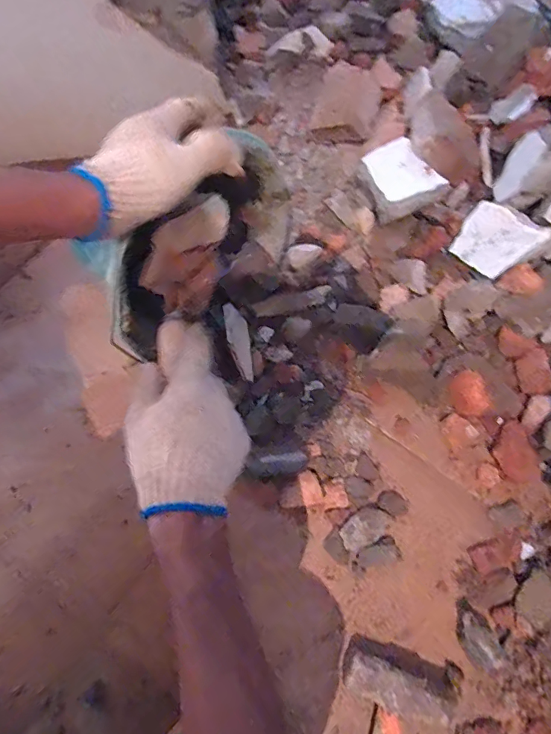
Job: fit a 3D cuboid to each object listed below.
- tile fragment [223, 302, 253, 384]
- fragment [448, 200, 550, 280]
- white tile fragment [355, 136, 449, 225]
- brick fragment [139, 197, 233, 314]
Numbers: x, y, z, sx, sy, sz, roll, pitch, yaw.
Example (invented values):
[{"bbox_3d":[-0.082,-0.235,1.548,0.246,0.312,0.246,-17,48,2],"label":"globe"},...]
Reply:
[{"bbox_3d":[-0.045,-0.029,0.560,0.006,0.039,0.093,-10,84,38],"label":"tile fragment"},{"bbox_3d":[0.272,-0.156,0.570,0.095,0.007,0.076,46,116,34],"label":"fragment"},{"bbox_3d":[0.162,-0.247,0.605,0.084,0.038,0.105,-35,78,-12],"label":"white tile fragment"},{"bbox_3d":[-0.084,-0.111,0.480,0.043,0.104,0.107,35,77,7],"label":"brick fragment"}]

